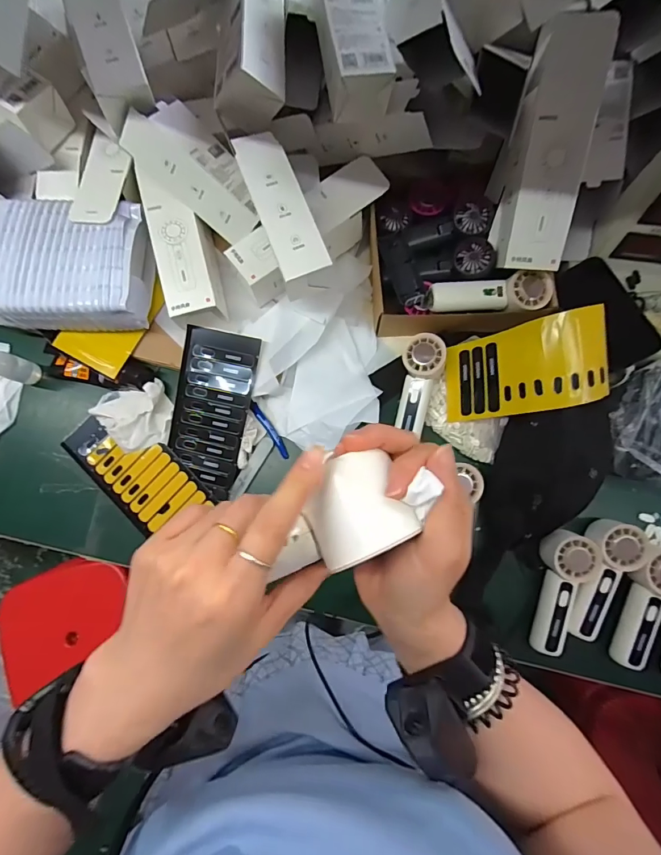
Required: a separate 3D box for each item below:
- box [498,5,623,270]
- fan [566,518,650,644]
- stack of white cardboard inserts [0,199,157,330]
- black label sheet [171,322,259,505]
[{"bbox_3d":[0.258,-0.321,0.489,0.082,0.073,0.245,4,114,5],"label":"box"},{"bbox_3d":[0.347,0.194,0.537,0.070,0.053,0.161,29,83,6],"label":"fan"},{"bbox_3d":[-0.376,-0.221,0.582,0.240,0.085,0.171,2,81,2],"label":"stack of white cardboard inserts"},{"bbox_3d":[-0.172,-0.024,0.594,0.110,0.009,0.228,11,93,7],"label":"black label sheet"}]

